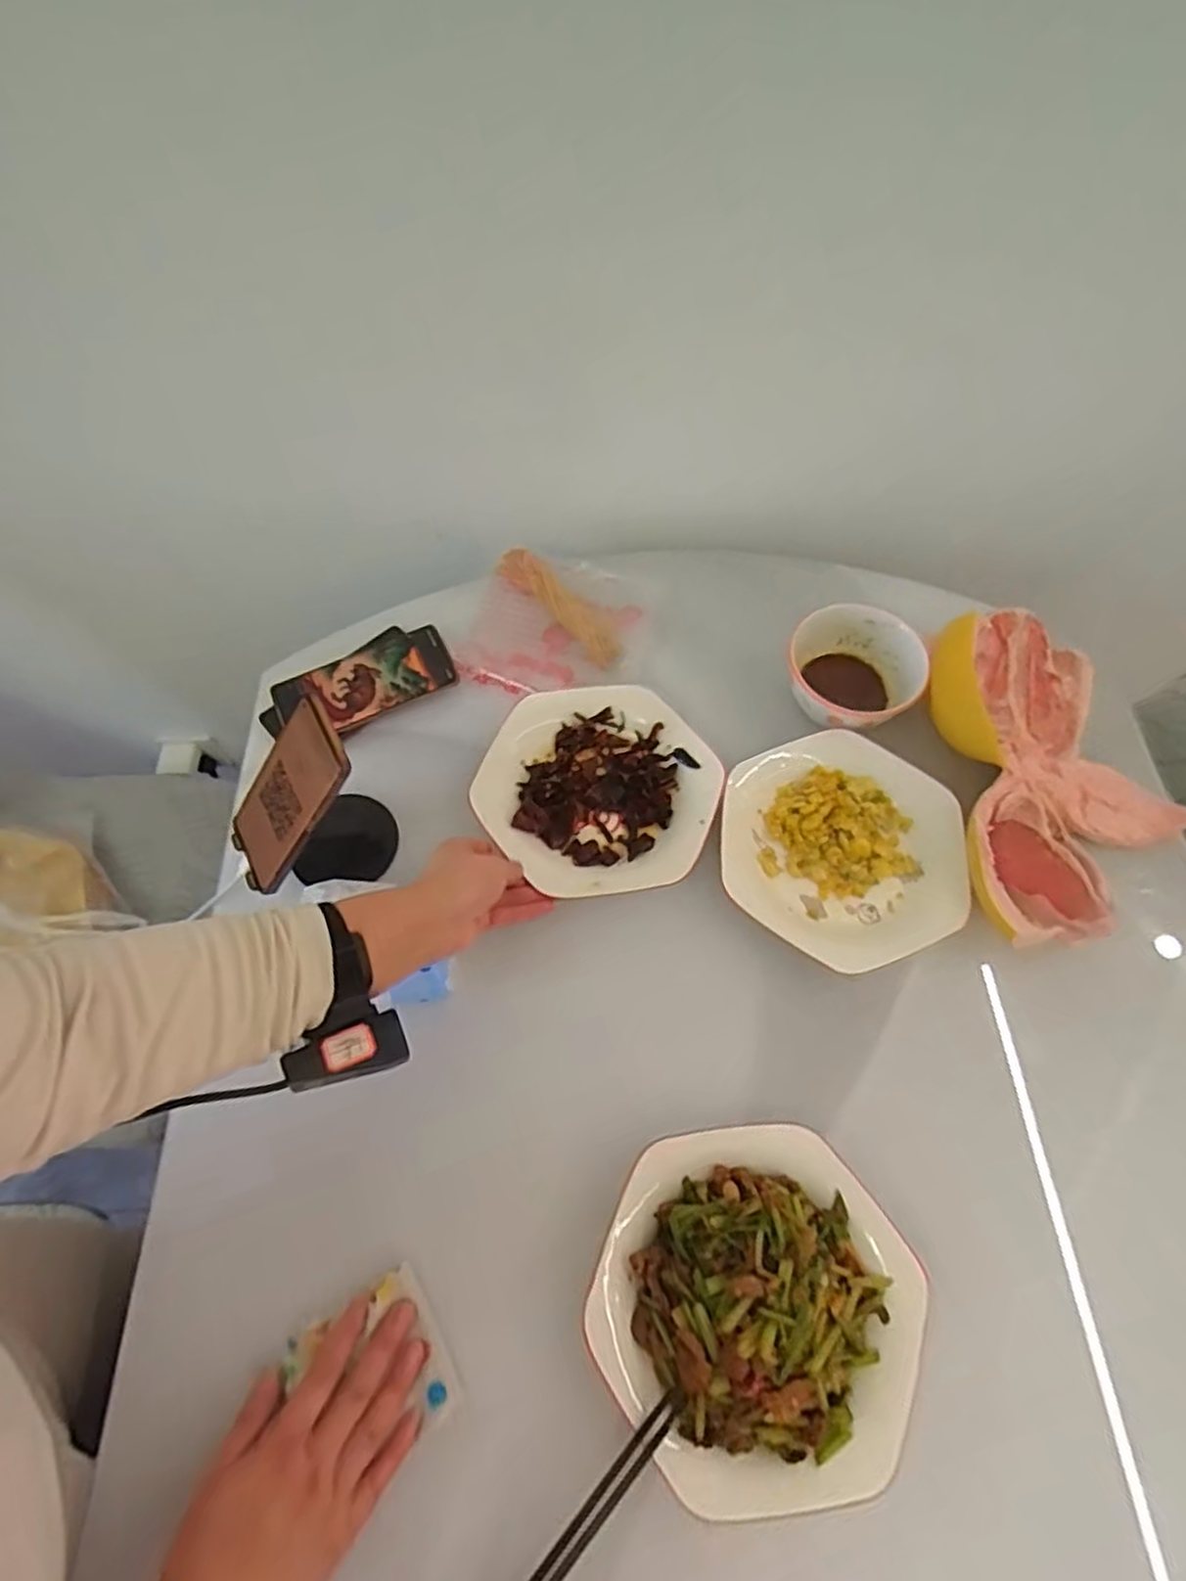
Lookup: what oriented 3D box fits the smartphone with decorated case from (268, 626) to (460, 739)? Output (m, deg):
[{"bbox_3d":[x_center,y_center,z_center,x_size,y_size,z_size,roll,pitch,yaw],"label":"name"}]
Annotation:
[{"bbox_3d":[-0.216,-0.101,0.701,0.164,0.018,0.078,-23,63,-13],"label":"smartphone with decorated case"}]

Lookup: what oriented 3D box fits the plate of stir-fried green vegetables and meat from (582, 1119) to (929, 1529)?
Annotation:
[{"bbox_3d":[0.105,0.330,0.477,0.198,0.072,0.204,0,64,-1],"label":"plate of stir-fried green vegetables and meat"}]

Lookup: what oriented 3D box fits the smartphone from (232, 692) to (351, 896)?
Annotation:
[{"bbox_3d":[-0.227,0.007,0.547,0.014,0.170,0.073,-2,53,-51],"label":"smartphone"}]

